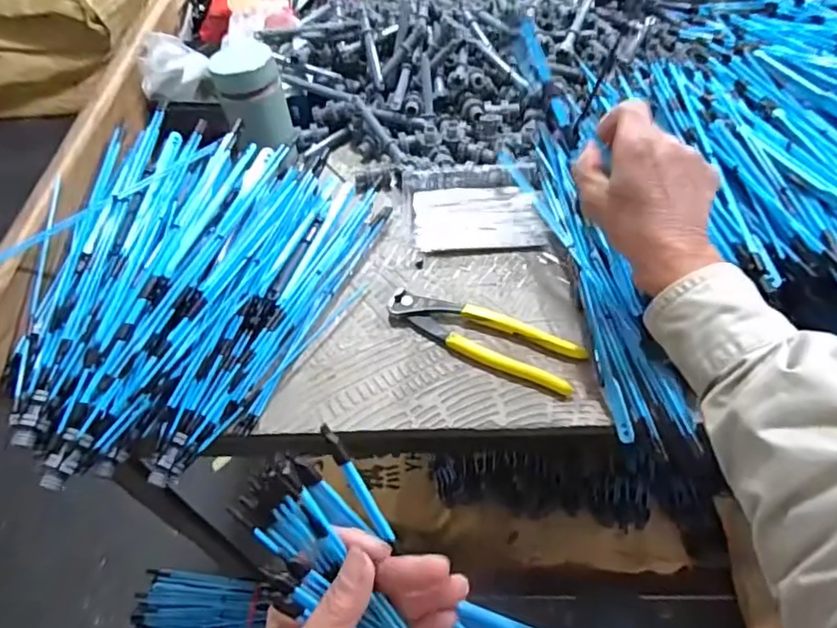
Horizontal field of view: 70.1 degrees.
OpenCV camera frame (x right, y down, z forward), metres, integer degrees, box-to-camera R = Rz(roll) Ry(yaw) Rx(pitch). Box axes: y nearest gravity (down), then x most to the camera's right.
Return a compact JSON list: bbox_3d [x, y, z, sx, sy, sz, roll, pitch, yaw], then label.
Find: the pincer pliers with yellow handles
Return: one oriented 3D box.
[{"bbox_3d":[0.052,0.018,0.501,0.168,0.014,0.046,21,58,19],"label":"pincer pliers with yellow handles"}]

